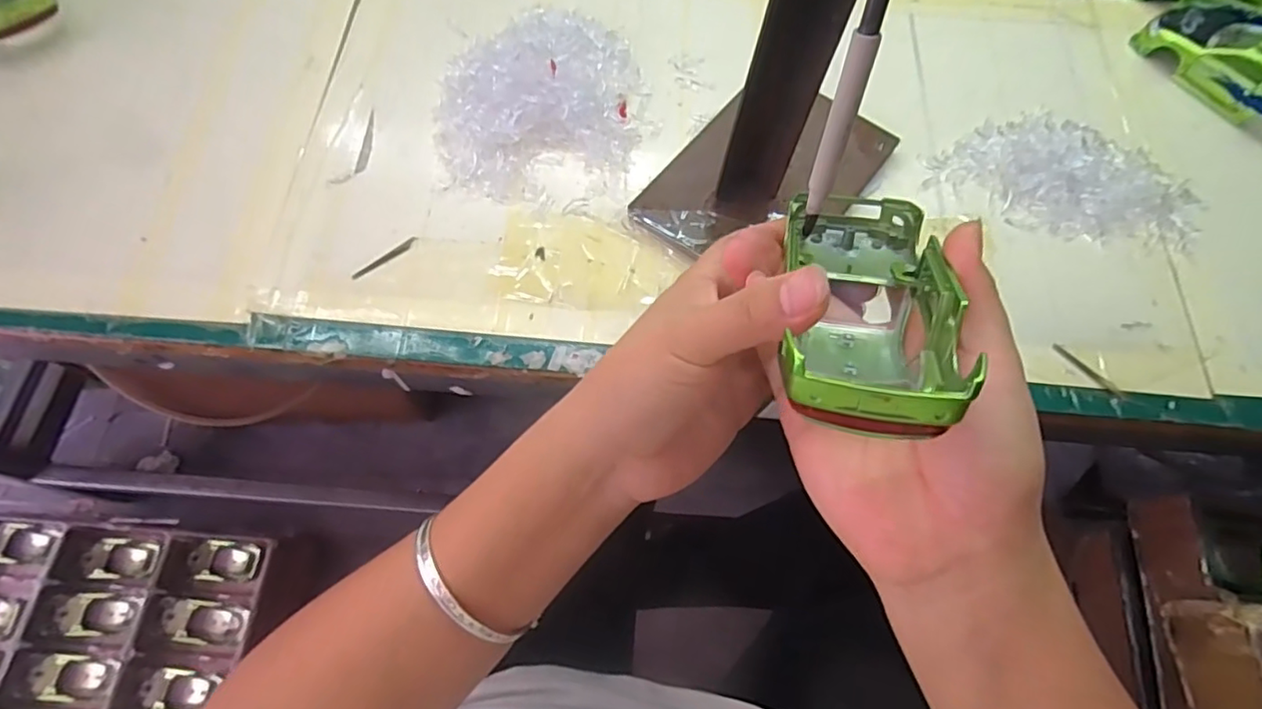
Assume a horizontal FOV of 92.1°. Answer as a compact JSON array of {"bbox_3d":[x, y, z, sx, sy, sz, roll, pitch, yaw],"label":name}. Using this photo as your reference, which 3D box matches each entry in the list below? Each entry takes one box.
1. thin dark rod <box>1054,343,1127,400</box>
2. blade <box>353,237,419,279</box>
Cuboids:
[{"bbox_3d":[0.250,0.009,0.332,0.005,0.004,0.043,-42,74,-10],"label":"thin dark rod"},{"bbox_3d":[-0.137,-0.053,0.339,0.040,0.004,0.005,-37,84,-16],"label":"blade"}]

